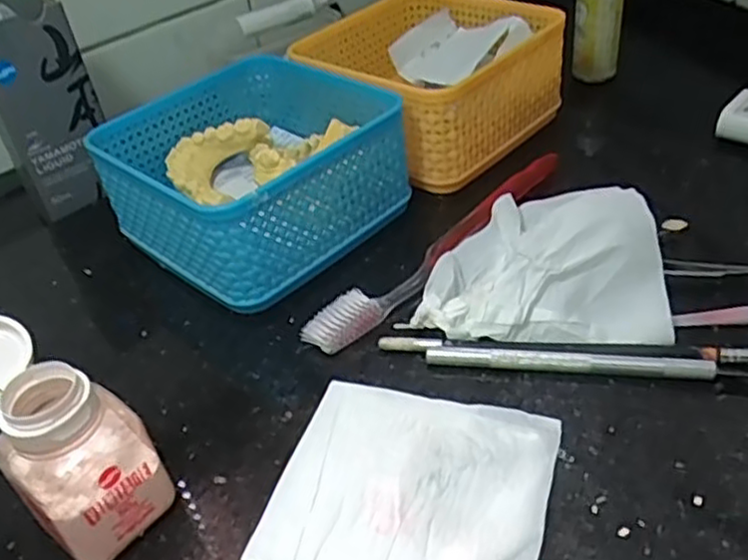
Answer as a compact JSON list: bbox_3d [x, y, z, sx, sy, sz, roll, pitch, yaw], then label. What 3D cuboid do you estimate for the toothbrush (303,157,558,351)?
[{"bbox_3d":[0.039,-0.019,0.364,0.184,0.017,0.021,-35,47,-29],"label":"toothbrush"}]

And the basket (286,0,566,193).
[{"bbox_3d":[0.033,-0.128,0.457,0.132,0.063,0.130,29,52,35],"label":"basket"}]

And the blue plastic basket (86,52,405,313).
[{"bbox_3d":[-0.066,-0.060,0.396,0.129,0.066,0.129,28,51,35],"label":"blue plastic basket"}]

